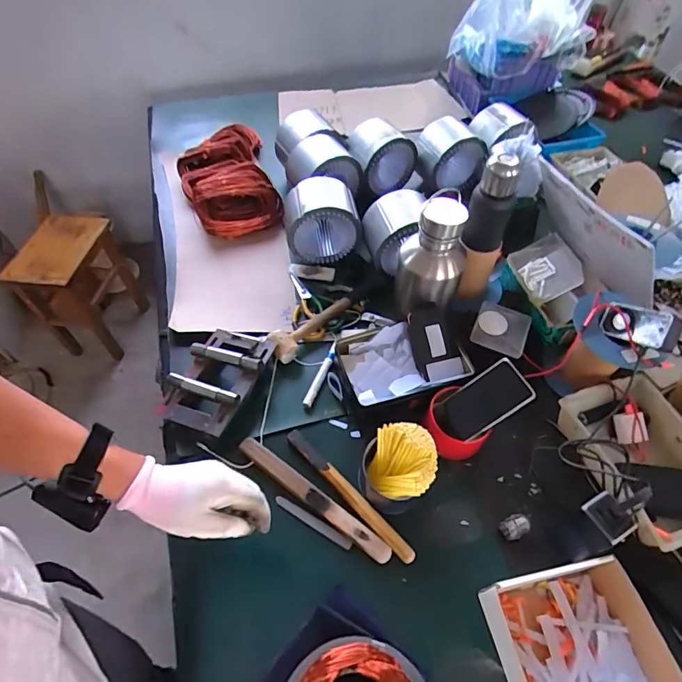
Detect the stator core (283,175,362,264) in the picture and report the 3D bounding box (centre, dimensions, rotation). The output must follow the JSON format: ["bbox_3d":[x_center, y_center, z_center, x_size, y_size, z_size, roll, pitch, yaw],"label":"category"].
[{"bbox_3d":[-0.041,-0.263,0.931,0.153,0.132,0.133,-7,54,-5],"label":"stator core"}]

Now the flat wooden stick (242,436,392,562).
[{"bbox_3d":[-0.045,0.235,0.657,0.274,0.019,0.029,33,59,20],"label":"flat wooden stick"}]

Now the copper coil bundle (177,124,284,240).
[{"bbox_3d":[-0.283,-0.414,1.071,0.214,0.070,0.379,-13,55,-9],"label":"copper coil bundle"}]

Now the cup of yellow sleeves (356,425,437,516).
[{"bbox_3d":[0.082,0.188,0.647,0.098,0.101,0.102,1,54,-1],"label":"cup of yellow sleeves"}]

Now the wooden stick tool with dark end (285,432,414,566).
[{"bbox_3d":[0.010,0.231,0.667,0.024,0.014,0.257,-37,63,-25],"label":"wooden stick tool with dark end"}]

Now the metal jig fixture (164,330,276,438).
[{"bbox_3d":[-0.215,0.062,0.750,0.145,0.057,0.194,18,55,11],"label":"metal jig fixture"}]

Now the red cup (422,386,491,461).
[{"bbox_3d":[0.181,0.142,0.711,0.088,0.060,0.103,-34,62,-24],"label":"red cup"}]

